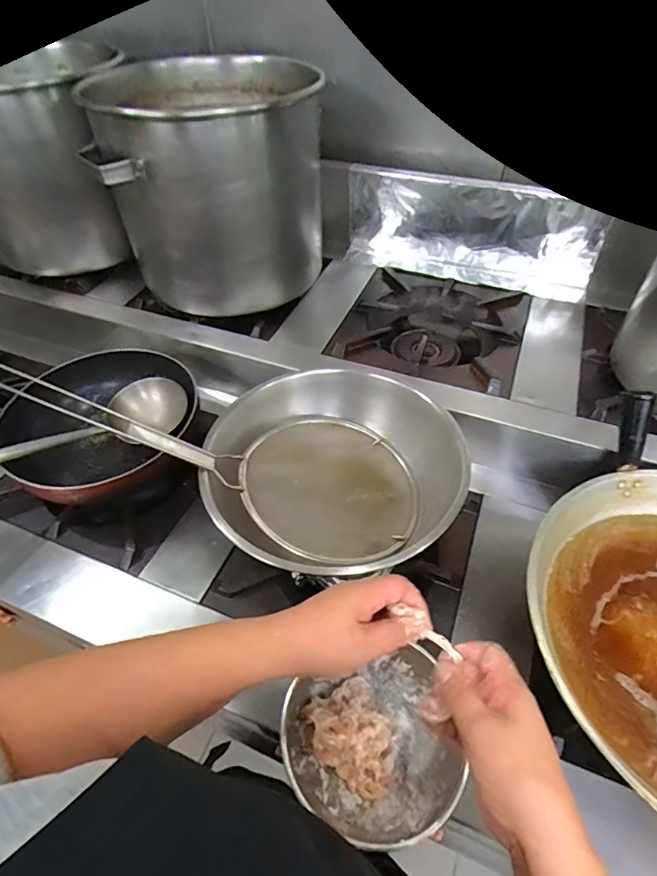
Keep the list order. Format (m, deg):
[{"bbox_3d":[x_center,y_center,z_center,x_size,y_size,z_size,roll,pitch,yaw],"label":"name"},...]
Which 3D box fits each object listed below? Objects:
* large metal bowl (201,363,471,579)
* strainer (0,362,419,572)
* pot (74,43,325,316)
[{"bbox_3d":[0.007,0.058,0.597,0.306,0.164,0.251,1,48,2],"label":"large metal bowl"},{"bbox_3d":[-0.128,0.015,0.576,0.522,0.068,0.220,20,43,-22],"label":"strainer"},{"bbox_3d":[-0.192,-0.424,0.785,0.327,0.317,0.272,-23,51,-19],"label":"pot"}]

